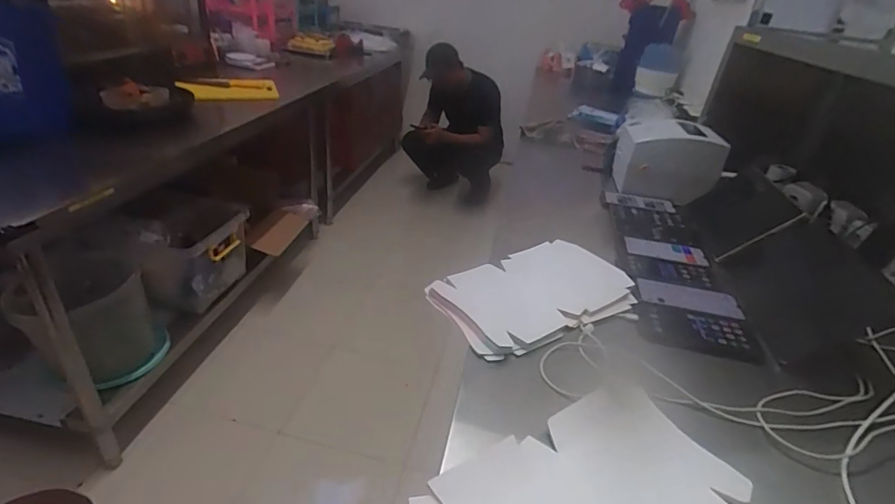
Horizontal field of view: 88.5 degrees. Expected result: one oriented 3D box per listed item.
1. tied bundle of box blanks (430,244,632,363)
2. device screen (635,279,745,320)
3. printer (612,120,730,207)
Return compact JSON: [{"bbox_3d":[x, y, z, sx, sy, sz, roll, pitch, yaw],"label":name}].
[{"bbox_3d":[0.144,0.062,0.730,0.326,0.022,0.180,-16,37,-34],"label":"tied bundle of box blanks"},{"bbox_3d":[0.406,0.077,0.767,0.169,0.007,0.077,13,31,9],"label":"device screen"},{"bbox_3d":[0.547,-0.237,1.154,0.223,0.173,0.161,13,31,9],"label":"printer"}]

